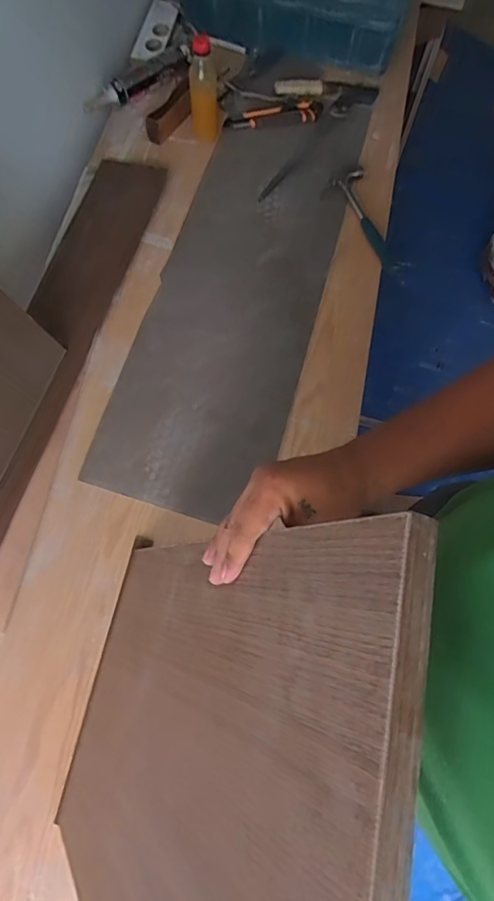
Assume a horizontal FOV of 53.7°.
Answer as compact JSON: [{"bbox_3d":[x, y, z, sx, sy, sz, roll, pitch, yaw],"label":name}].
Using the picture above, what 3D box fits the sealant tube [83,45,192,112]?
[{"bbox_3d":[-0.229,-0.787,1.026,0.263,0.043,0.041,-36,76,-14],"label":"sealant tube"}]

